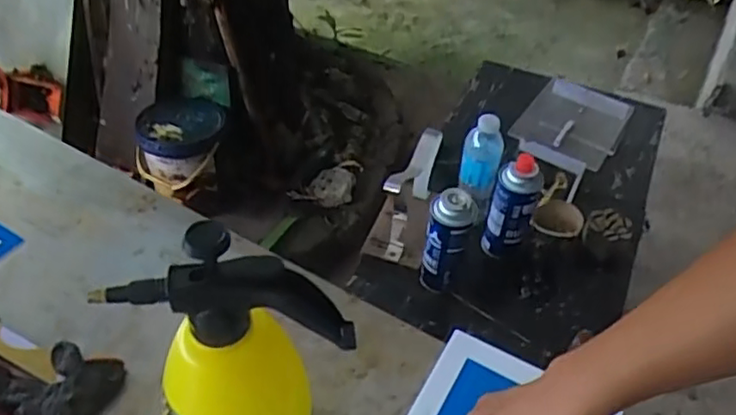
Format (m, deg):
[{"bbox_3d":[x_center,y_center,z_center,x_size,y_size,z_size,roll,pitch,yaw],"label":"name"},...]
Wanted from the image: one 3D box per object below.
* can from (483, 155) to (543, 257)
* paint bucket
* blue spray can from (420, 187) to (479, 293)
[{"bbox_3d":[0.226,-0.006,1.019,0.067,0.183,0.066,2,47,-2],"label":"can"},{"bbox_3d":[-0.460,-0.152,1.630,0.219,0.186,0.219,2,47,-2],"label":"paint bucket"},{"bbox_3d":[0.119,0.052,0.980,0.063,0.178,0.058,2,47,-2],"label":"blue spray can"}]

